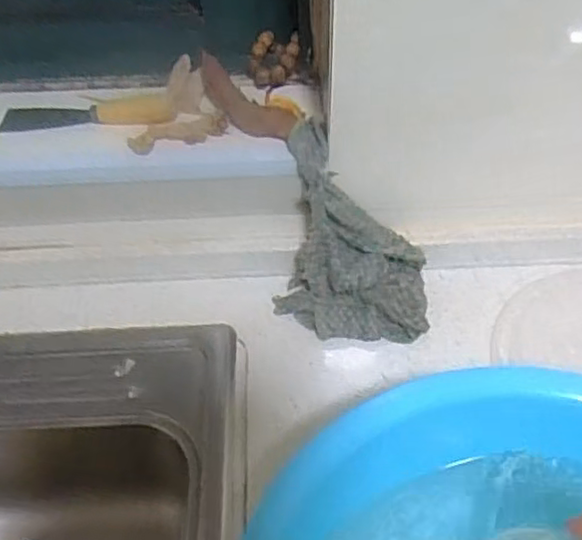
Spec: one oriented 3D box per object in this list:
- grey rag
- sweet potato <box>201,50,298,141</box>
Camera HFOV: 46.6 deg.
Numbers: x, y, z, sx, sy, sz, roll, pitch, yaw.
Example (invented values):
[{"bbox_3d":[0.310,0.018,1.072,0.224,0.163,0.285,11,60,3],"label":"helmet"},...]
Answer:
[{"bbox_3d":[0.058,-0.023,0.603,0.142,0.162,0.103,20,51,20],"label":"grey rag"},{"bbox_3d":[-0.045,-0.152,0.616,0.116,0.033,0.036,41,59,17],"label":"sweet potato"}]

